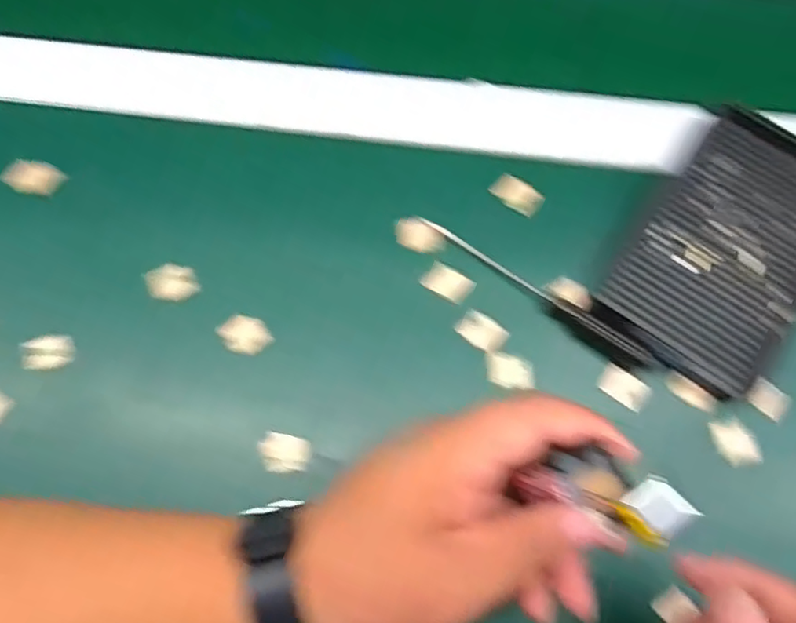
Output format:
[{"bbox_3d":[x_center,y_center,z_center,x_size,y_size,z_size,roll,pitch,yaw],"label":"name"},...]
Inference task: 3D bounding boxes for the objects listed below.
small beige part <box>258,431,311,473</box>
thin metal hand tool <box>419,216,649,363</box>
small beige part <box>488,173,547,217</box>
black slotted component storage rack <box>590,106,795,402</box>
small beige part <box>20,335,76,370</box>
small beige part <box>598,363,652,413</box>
[{"bbox_3d":[-0.055,0.070,0.304,0.022,0.013,0.018,2,73,1],"label":"small beige part"},{"bbox_3d":[0.071,-0.010,0.321,0.132,0.009,0.008,33,76,10],"label":"thin metal hand tool"},{"bbox_3d":[0.065,-0.064,0.339,0.028,0.009,0.015,34,77,10],"label":"small beige part"},{"bbox_3d":[0.173,-0.032,0.322,0.088,0.019,0.143,36,77,10],"label":"black slotted component storage rack"},{"bbox_3d":[-0.180,0.021,0.317,0.021,0.012,0.017,-11,74,-3],"label":"small beige part"},{"bbox_3d":[0.115,0.039,0.312,0.025,0.005,0.015,32,76,9],"label":"small beige part"}]

